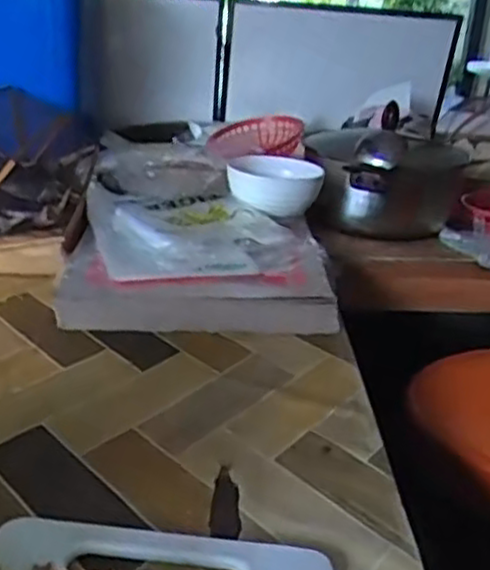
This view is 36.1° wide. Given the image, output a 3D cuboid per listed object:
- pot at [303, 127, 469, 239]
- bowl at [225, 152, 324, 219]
[{"bbox_3d":[0.189,-0.150,1.046,0.191,0.133,0.177,4,21,-2],"label":"pot"},{"bbox_3d":[0.040,-0.135,0.998,0.120,0.054,0.120,6,21,1],"label":"bowl"}]

